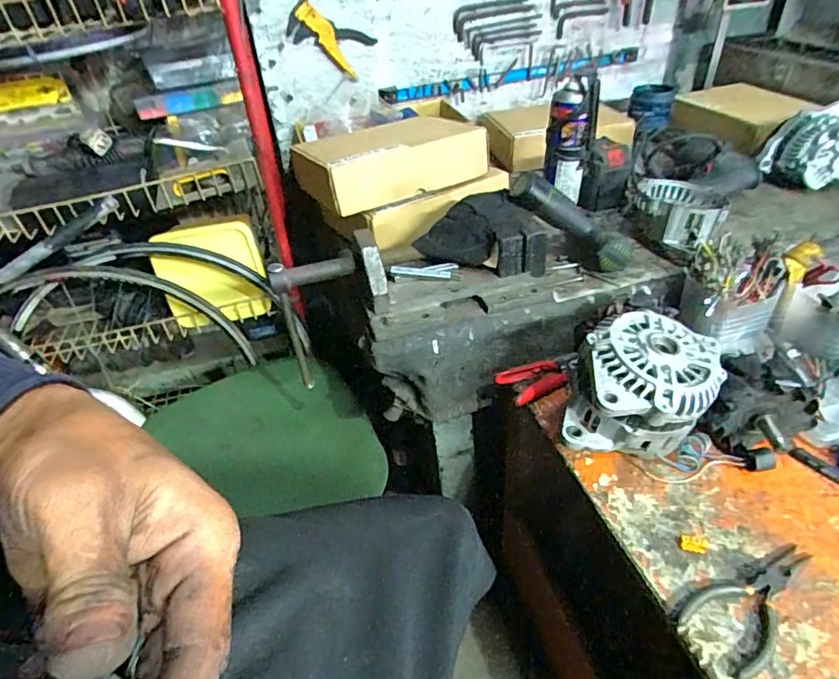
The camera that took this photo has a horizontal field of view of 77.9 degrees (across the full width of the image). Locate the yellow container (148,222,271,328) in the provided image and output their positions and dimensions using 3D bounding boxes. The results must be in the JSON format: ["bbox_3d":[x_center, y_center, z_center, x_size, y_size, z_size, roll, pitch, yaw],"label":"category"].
[{"bbox_3d":[-0.407,-0.121,1.015,0.194,0.195,0.061,-8,39,-3],"label":"yellow container"}]

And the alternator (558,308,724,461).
[{"bbox_3d":[0.246,0.057,0.572,0.137,0.128,0.168,18,44,26],"label":"alternator"}]

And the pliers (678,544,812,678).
[{"bbox_3d":[0.296,0.224,0.463,0.146,0.010,0.062,-31,45,-28],"label":"pliers"}]

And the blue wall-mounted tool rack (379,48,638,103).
[{"bbox_3d":[0.215,-0.601,1.183,0.630,0.036,0.052,-14,40,-10],"label":"blue wall-mounted tool rack"}]

